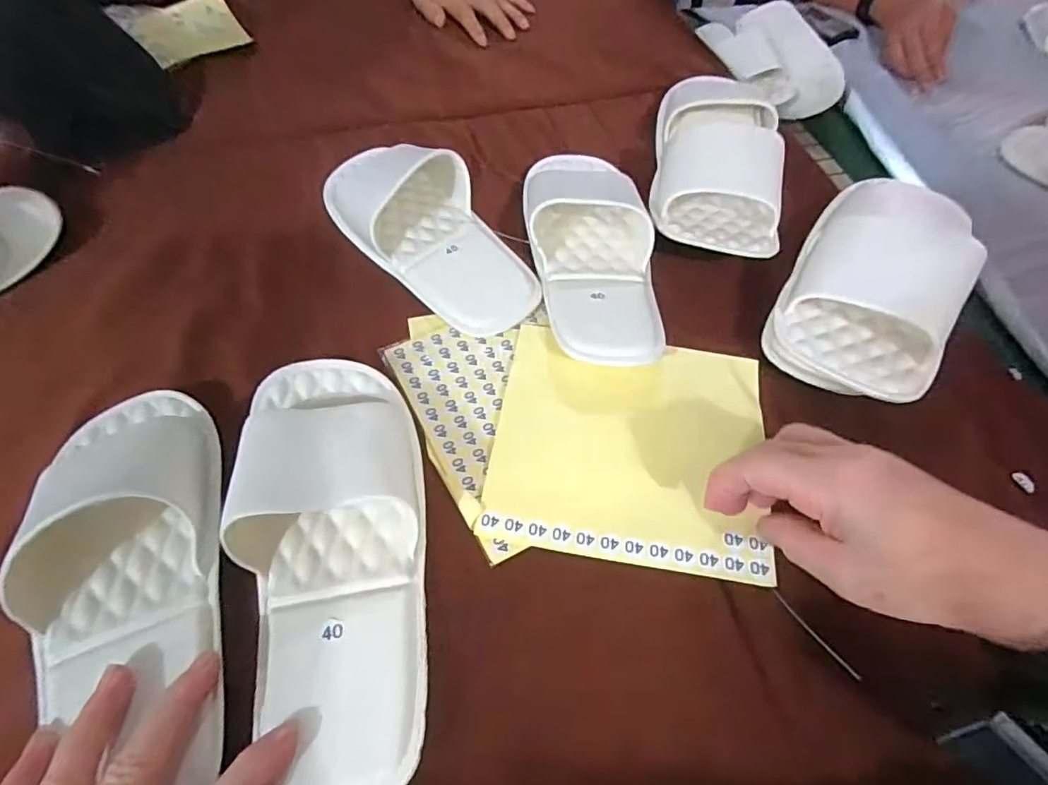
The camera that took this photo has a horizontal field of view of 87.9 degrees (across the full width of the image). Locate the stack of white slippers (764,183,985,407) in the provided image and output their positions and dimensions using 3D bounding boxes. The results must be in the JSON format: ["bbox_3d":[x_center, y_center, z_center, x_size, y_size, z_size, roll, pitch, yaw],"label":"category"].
[{"bbox_3d":[0.255,-0.089,0.393,0.105,0.064,0.234,26,60,15],"label":"stack of white slippers"}]

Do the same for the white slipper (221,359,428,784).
[{"bbox_3d":[-0.101,0.076,0.282,0.094,0.050,0.230,-10,63,-8],"label":"white slipper"}]

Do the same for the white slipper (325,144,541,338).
[{"bbox_3d":[-0.081,-0.132,0.425,0.101,0.050,0.227,-29,62,-19],"label":"white slipper"}]

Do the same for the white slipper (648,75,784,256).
[{"bbox_3d":[0.163,-0.208,0.468,0.101,0.061,0.261,11,57,5],"label":"white slipper"}]

